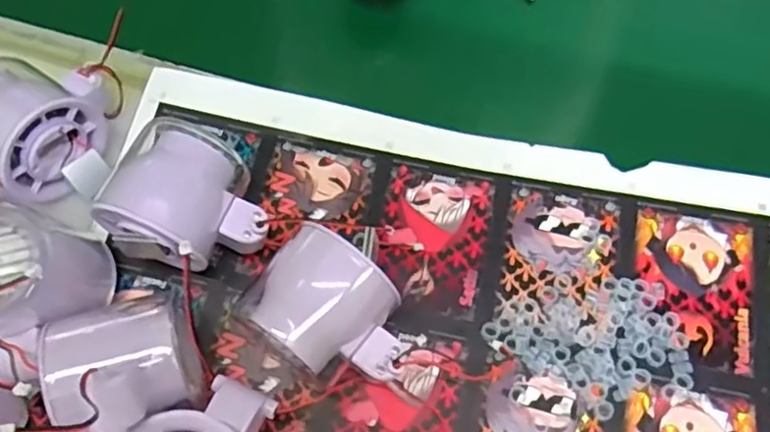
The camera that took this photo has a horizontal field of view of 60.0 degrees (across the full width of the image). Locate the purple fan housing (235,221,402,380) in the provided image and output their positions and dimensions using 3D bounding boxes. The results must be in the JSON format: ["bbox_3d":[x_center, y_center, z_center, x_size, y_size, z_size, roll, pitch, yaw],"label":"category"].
[{"bbox_3d":[-0.023,0.047,0.305,0.070,0.056,0.051,33,69,17],"label":"purple fan housing"}]

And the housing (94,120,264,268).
[{"bbox_3d":[-0.094,-0.004,0.333,0.075,0.051,0.063,15,65,10],"label":"housing"}]

